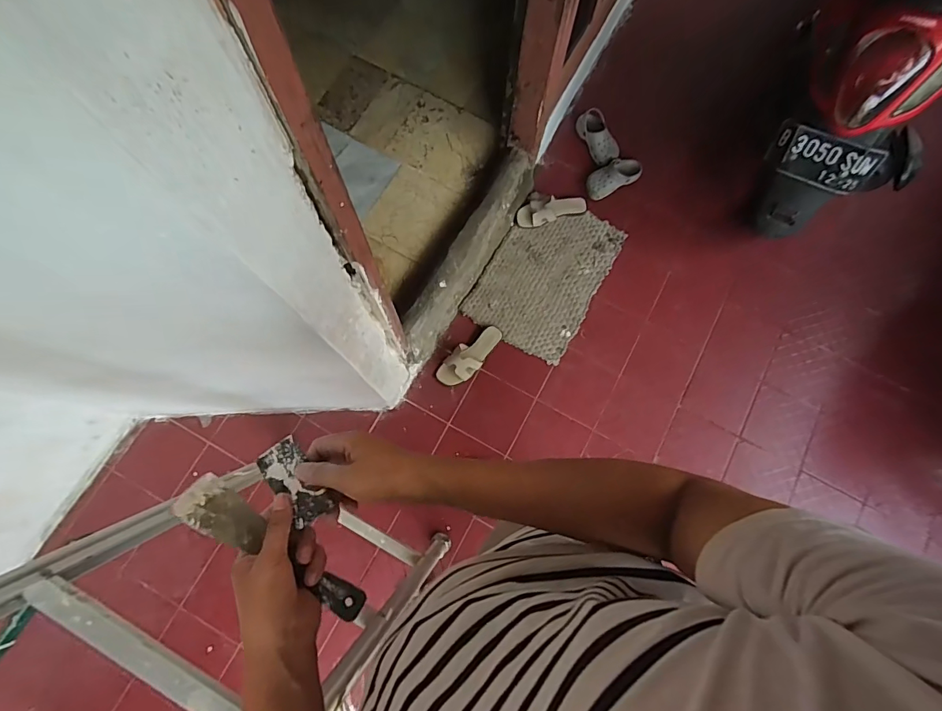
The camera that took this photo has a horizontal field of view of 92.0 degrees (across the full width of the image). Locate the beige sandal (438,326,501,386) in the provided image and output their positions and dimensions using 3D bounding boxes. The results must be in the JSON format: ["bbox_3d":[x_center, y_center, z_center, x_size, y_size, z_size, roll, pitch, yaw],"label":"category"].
[{"bbox_3d":[0.002,-0.001,1.453,0.091,0.060,0.246,44,79,9],"label":"beige sandal"}]

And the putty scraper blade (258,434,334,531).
[{"bbox_3d":[-0.174,0.125,0.449,0.042,0.008,0.082,-35,80,-8],"label":"putty scraper blade"}]

